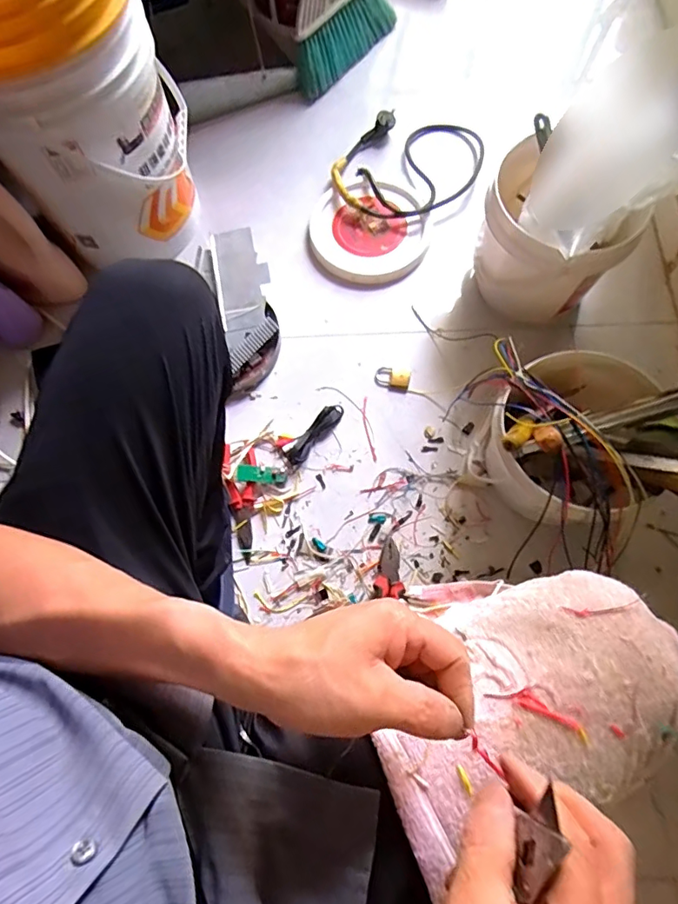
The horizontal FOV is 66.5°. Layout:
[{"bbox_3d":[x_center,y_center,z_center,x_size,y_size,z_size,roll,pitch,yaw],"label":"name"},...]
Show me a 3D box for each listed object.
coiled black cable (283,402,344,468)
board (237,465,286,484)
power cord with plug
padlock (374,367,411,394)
[{"bbox_3d":[-0.039,-0.031,0.847,0.033,0.019,0.123,39,76,13],"label":"coiled black cable"},{"bbox_3d":[-0.123,0.035,0.821,0.075,0.010,0.026,5,71,-14],"label":"board"},{"bbox_3d":[0.136,-0.567,1.019,0.299,0.036,0.252,-23,72,-6],"label":"power cord with plug"},{"bbox_3d":[0.091,-0.125,0.882,0.061,0.010,0.042,13,72,6],"label":"padlock"}]

